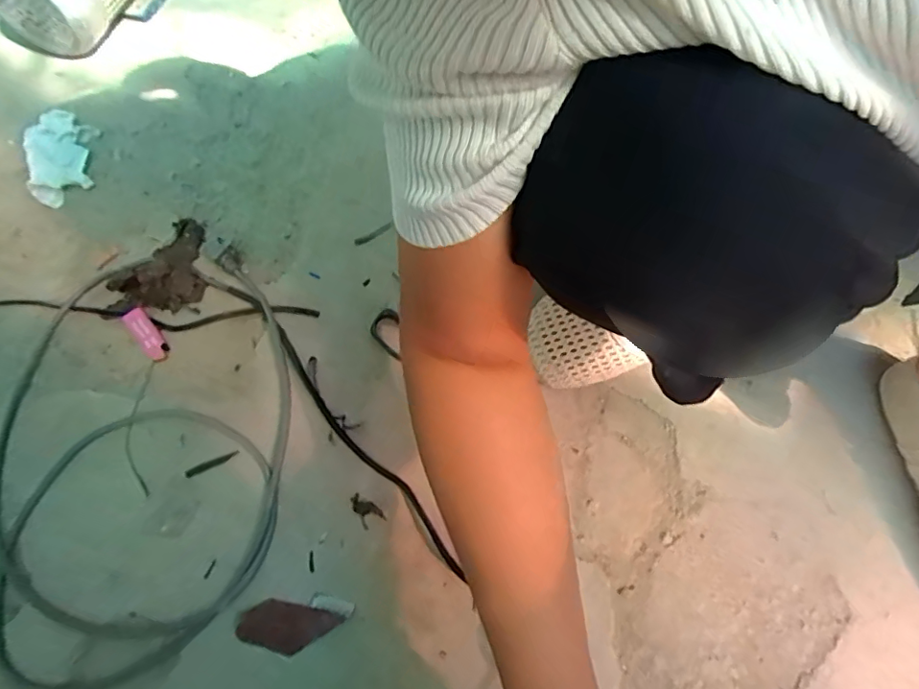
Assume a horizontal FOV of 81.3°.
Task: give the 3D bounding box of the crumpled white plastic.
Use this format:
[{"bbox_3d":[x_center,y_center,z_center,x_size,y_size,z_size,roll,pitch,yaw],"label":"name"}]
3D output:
[{"bbox_3d":[-0.487,-0.233,0.654,0.067,0.039,0.122,-15,65,-8],"label":"crumpled white plastic"}]

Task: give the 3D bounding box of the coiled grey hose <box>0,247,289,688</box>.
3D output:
[{"bbox_3d":[-0.299,0.084,0.505,0.273,0.017,0.403,-12,65,-6],"label":"coiled grey hose"}]

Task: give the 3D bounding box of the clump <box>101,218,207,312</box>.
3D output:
[{"bbox_3d":[-0.327,-0.095,0.589,0.092,0.026,0.118,0,64,-1],"label":"clump"}]

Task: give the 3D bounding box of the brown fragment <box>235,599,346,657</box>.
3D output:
[{"bbox_3d":[-0.140,0.230,0.434,0.076,0.014,0.036,10,65,4],"label":"brown fragment"}]

